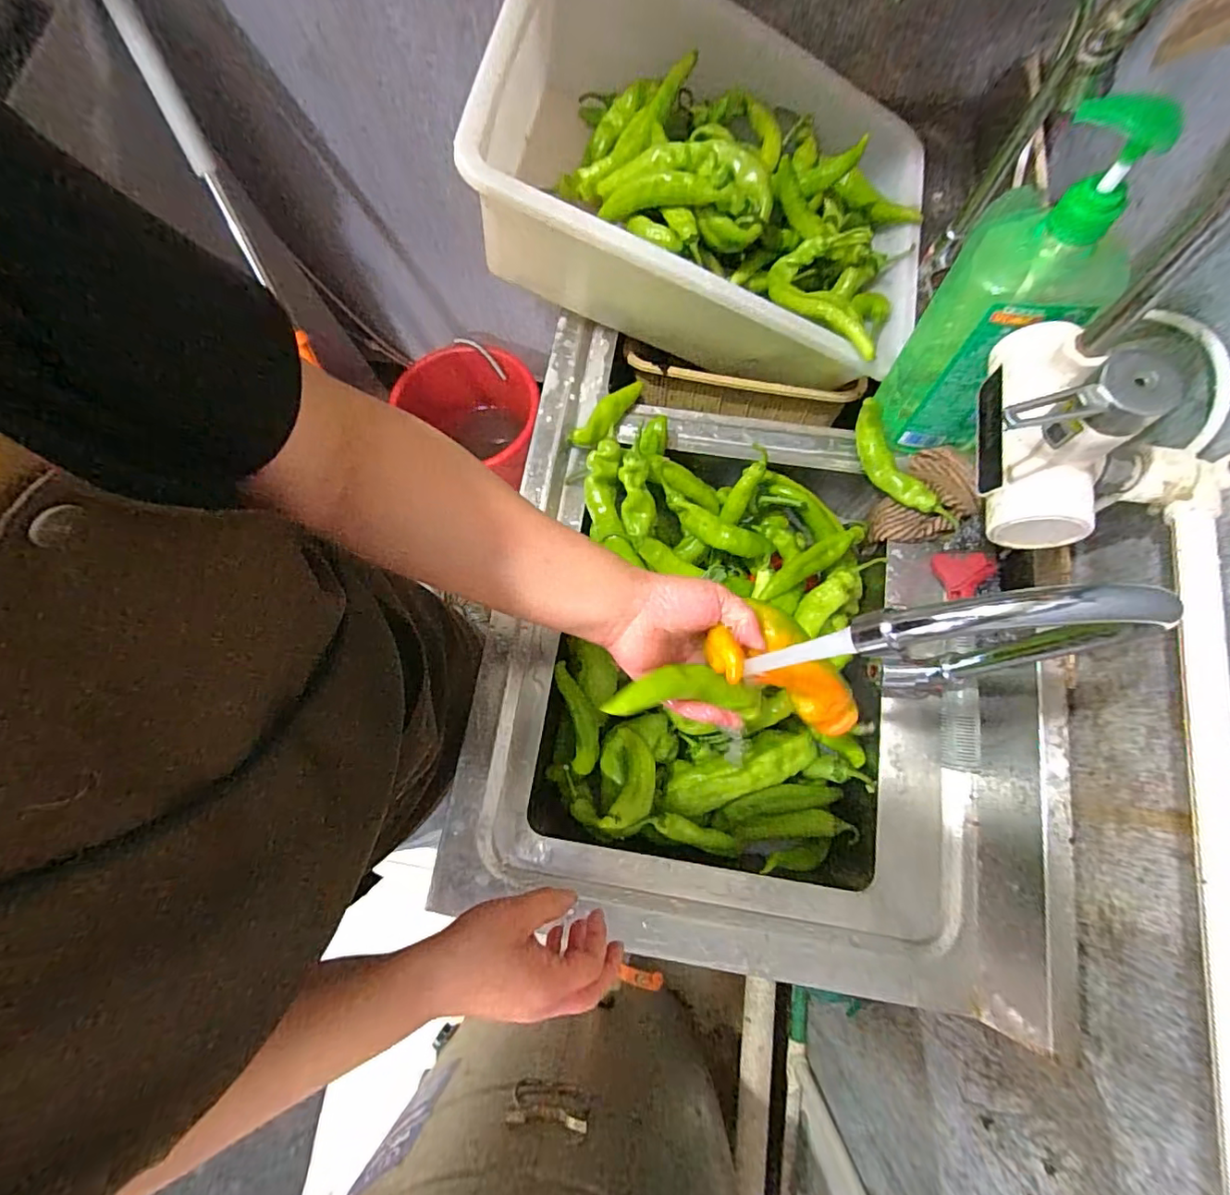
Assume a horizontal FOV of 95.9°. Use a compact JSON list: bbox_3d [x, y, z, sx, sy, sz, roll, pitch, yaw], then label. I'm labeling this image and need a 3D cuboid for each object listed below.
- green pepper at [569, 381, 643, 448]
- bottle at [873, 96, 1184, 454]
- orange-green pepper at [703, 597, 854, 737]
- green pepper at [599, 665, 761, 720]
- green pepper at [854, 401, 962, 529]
[{"bbox_3d":[-0.002,-0.193,0.587,0.100,0.034,0.031,-44,77,-10],"label":"green pepper"},{"bbox_3d":[0.311,-0.228,0.449,0.103,0.275,0.079,23,76,8],"label":"bottle"},{"bbox_3d":[0.140,0.059,0.412,0.161,0.040,0.063,34,75,-25],"label":"orange-green pepper"},{"bbox_3d":[0.054,0.067,0.389,0.137,0.017,0.033,6,71,-31],"label":"green pepper"},{"bbox_3d":[0.280,-0.123,0.541,0.026,0.061,0.138,-34,76,-7],"label":"green pepper"}]

